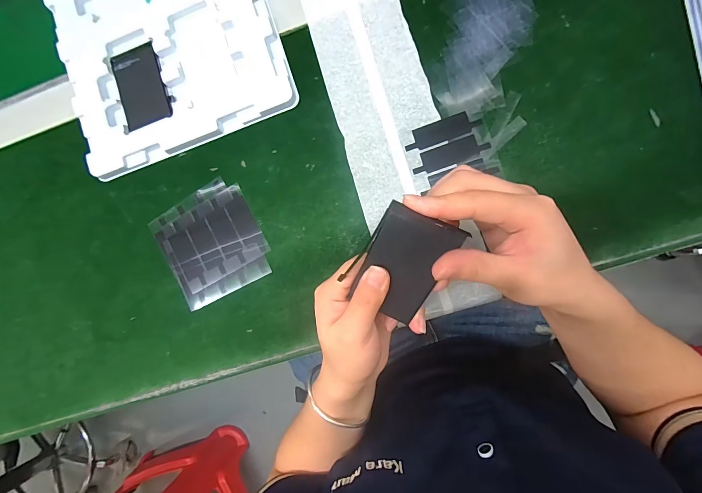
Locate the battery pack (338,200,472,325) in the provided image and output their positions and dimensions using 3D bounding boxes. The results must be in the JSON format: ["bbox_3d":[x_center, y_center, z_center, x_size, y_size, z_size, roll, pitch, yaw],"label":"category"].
[{"bbox_3d":[0.033,0.012,0.217,0.051,0.005,0.076,26,120,0],"label":"battery pack"}]

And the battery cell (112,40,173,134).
[{"bbox_3d":[-0.210,-0.160,0.334,0.051,0.004,0.080,-16,85,6],"label":"battery cell"}]

